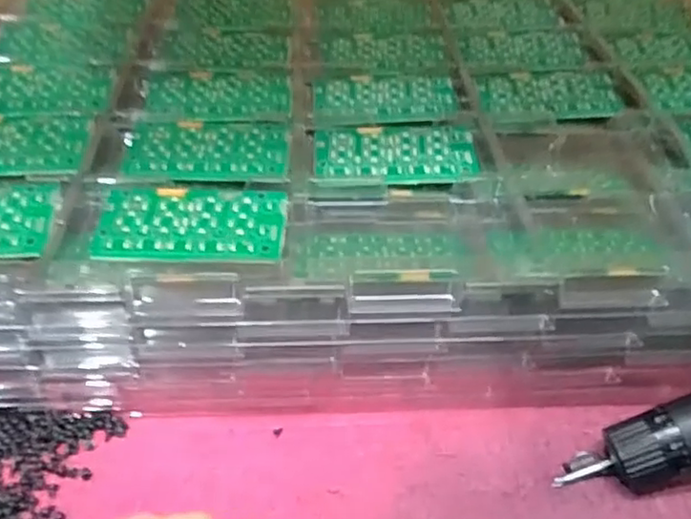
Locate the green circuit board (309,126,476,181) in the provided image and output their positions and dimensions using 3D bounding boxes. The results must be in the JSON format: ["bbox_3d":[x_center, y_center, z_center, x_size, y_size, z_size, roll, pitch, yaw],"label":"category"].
[{"bbox_3d":[0.030,-0.064,0.392,0.094,0.005,0.045,1,42,-3],"label":"green circuit board"}]

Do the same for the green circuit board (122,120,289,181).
[{"bbox_3d":[-0.080,-0.064,0.388,0.091,0.009,0.051,2,42,-2],"label":"green circuit board"}]

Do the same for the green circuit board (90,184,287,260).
[{"bbox_3d":[-0.078,-0.020,0.336,0.095,0.004,0.050,7,42,3],"label":"green circuit board"}]

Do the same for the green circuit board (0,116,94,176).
[{"bbox_3d":[-0.198,-0.065,0.379,0.094,0.005,0.055,0,54,-2],"label":"green circuit board"}]

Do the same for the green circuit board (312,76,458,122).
[{"bbox_3d":[0.026,-0.108,0.446,0.094,0.009,0.042,0,42,-4],"label":"green circuit board"}]

